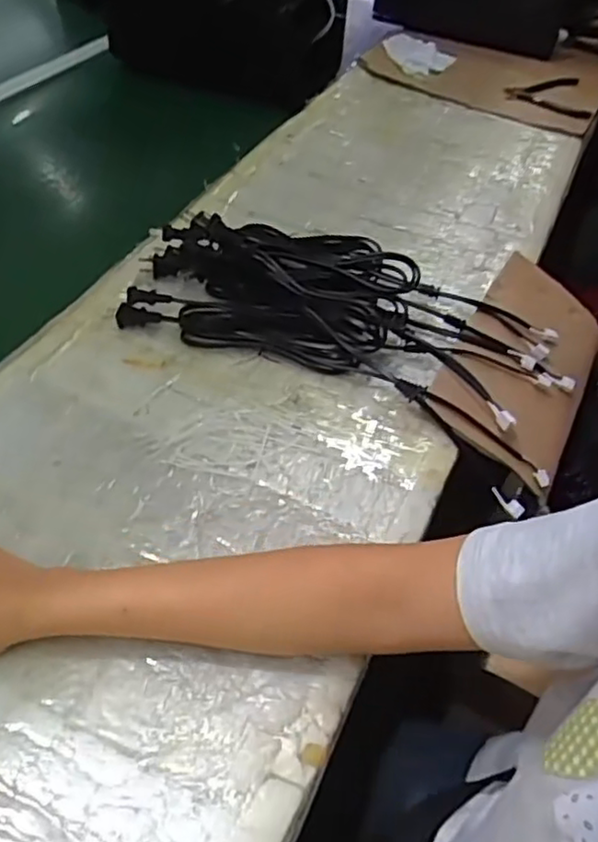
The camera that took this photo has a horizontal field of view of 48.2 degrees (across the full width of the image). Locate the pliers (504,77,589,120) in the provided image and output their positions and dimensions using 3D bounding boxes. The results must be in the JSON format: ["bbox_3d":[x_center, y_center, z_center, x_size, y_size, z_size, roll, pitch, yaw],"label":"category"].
[{"bbox_3d":[0.425,-0.560,1.149,0.140,0.013,0.128,2,48,-4],"label":"pliers"}]

